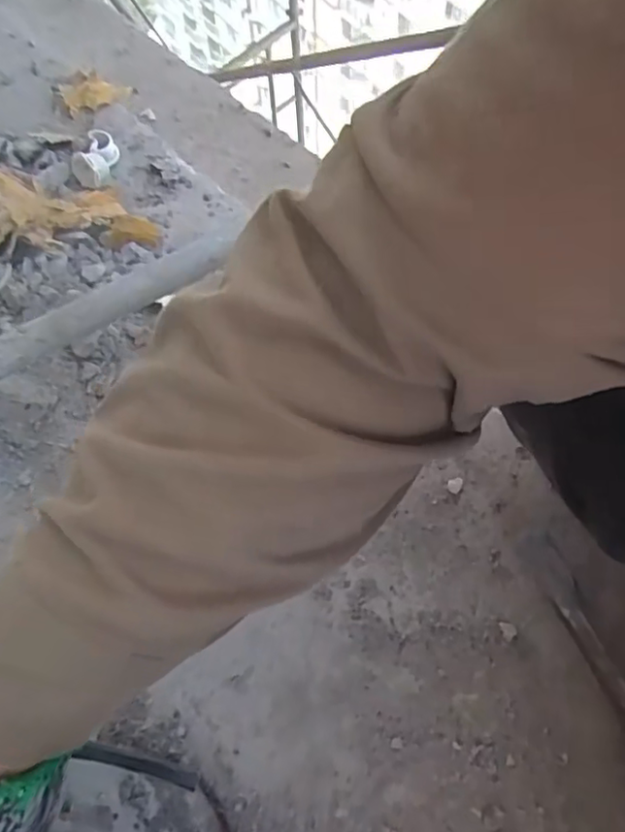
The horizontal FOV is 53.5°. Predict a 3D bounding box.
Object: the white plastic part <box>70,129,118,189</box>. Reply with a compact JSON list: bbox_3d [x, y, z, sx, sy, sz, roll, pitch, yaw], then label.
[{"bbox_3d":[-0.183,-0.223,0.528,0.028,0.020,0.050,16,69,8],"label":"white plastic part"}]

